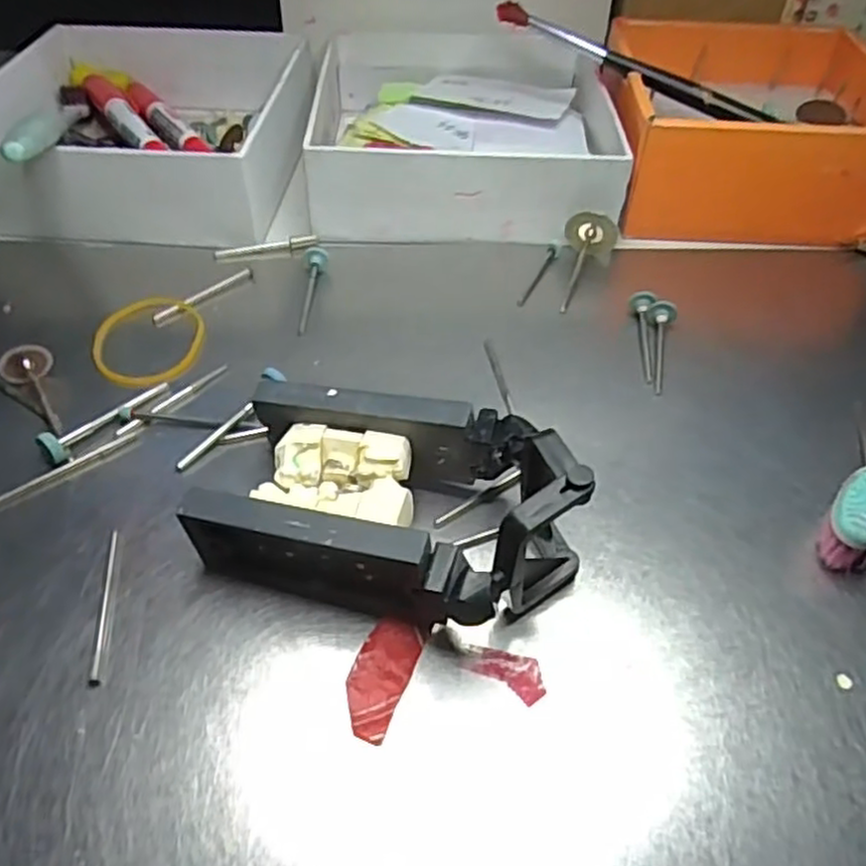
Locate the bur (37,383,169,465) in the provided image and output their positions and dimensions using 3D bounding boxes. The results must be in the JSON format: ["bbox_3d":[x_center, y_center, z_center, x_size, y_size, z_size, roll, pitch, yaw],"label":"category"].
[{"bbox_3d":[-0.103,-0.006,0.228,0.007,0.011,0.044,29,53,23],"label":"bur"}]

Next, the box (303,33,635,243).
[{"bbox_3d":[0.014,-0.152,0.340,0.138,0.035,0.149,0,47,-2],"label":"box"}]

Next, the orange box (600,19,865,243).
[{"bbox_3d":[0.143,-0.147,0.334,0.121,0.045,0.128,1,47,-1],"label":"orange box"}]

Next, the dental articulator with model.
[{"bbox_3d":[-0.010,0.020,0.192,0.095,0.034,0.056,11,48,8],"label":"dental articulator with model"}]

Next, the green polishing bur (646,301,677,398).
[{"bbox_3d":[0.082,-0.030,0.259,0.010,0.007,0.041,8,62,5],"label":"green polishing bur"}]

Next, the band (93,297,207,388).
[{"bbox_3d":[-0.102,-0.034,0.260,0.038,0.005,0.050,-8,48,-9],"label":"band"}]

